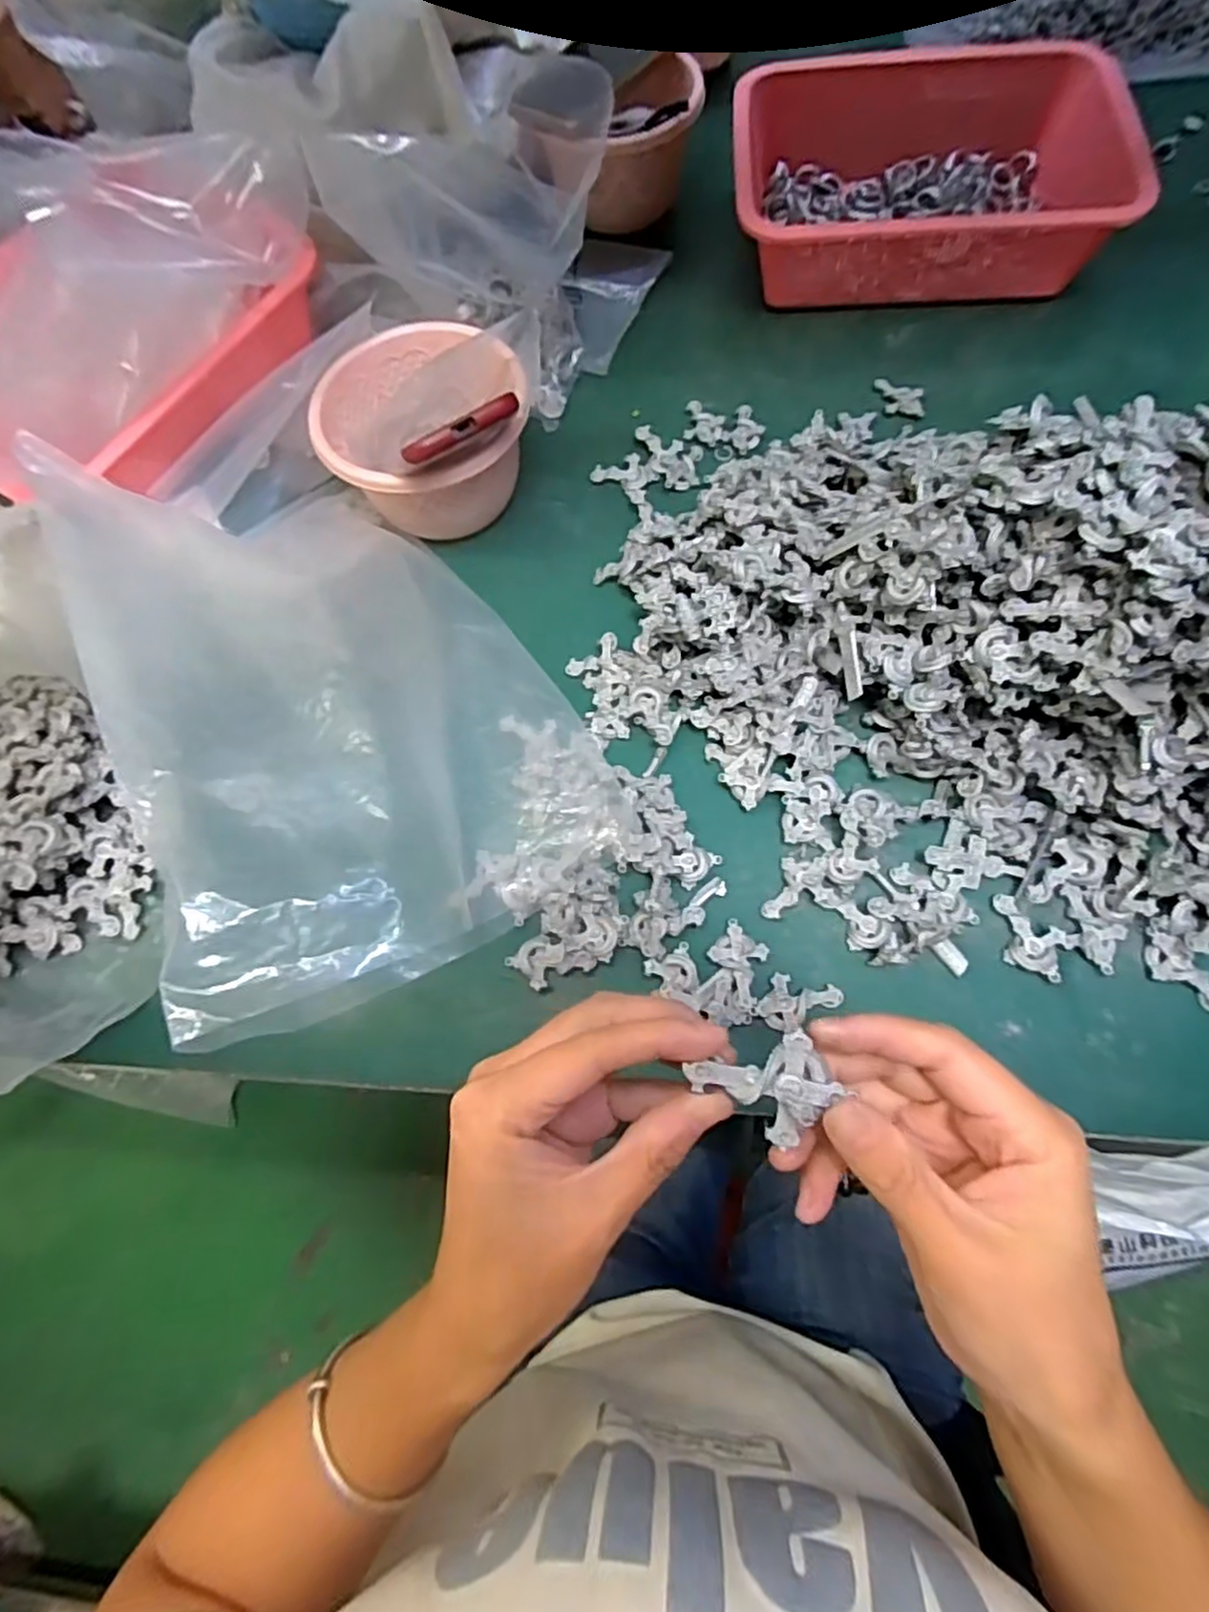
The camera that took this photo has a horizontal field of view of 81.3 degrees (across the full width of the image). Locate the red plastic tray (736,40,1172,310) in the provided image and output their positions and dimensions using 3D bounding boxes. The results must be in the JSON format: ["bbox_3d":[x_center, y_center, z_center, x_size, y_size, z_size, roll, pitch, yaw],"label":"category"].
[{"bbox_3d":[0.265,-0.524,0.604,0.309,0.089,0.220,5,70,6],"label":"red plastic tray"}]

